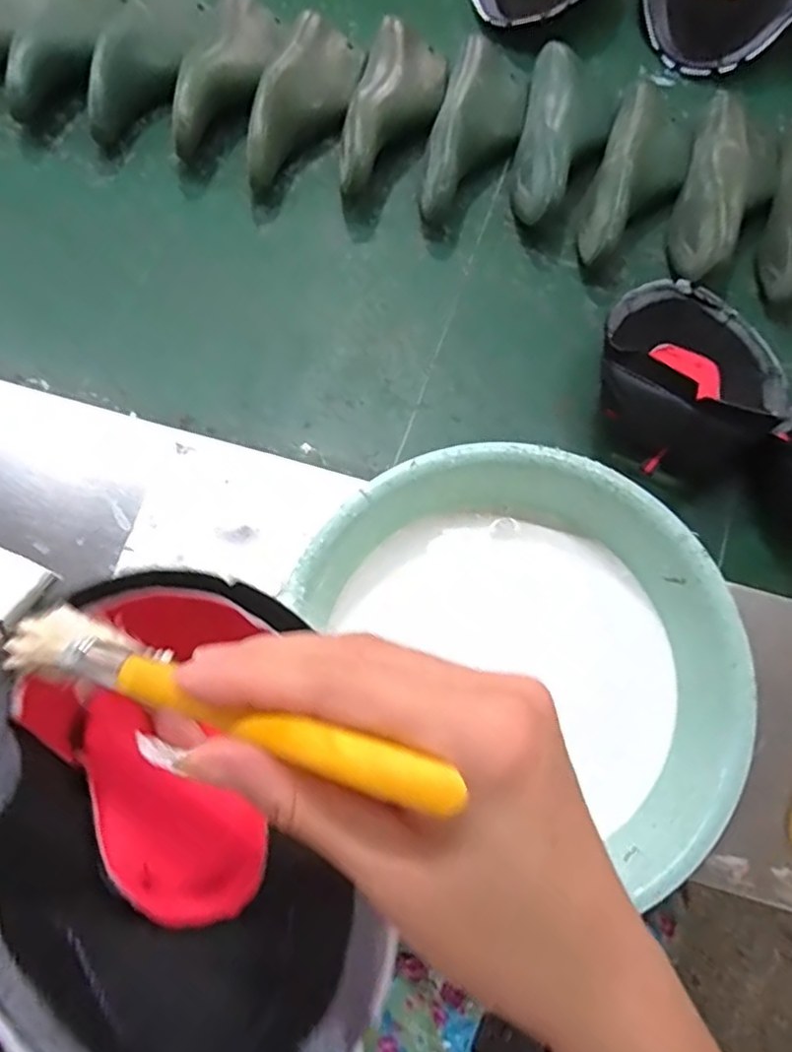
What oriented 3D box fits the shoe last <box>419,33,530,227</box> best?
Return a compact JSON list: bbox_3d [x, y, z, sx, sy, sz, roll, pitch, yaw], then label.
[{"bbox_3d":[0.080,-0.402,0.697,0.079,0.065,0.214,17,74,4],"label":"shoe last"}]

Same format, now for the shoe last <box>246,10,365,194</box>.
[{"bbox_3d":[-0.089,-0.437,0.706,0.078,0.071,0.199,16,74,3],"label":"shoe last"}]

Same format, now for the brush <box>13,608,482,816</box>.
[{"bbox_3d":[-0.057,0.049,0.195,0.162,0.011,0.022,9,73,31],"label":"brush"}]

